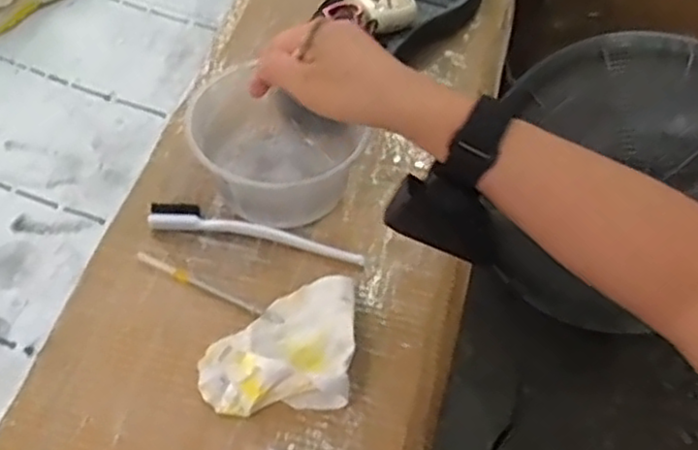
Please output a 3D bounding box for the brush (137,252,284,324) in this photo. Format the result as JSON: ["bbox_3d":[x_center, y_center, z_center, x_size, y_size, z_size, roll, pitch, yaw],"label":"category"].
[{"bbox_3d":[-0.103,0.046,0.522,0.122,0.004,0.010,25,56,13],"label":"brush"}]

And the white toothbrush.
[{"bbox_3d":[-0.070,0.004,0.553,0.169,0.010,0.027,10,54,2],"label":"white toothbrush"}]

